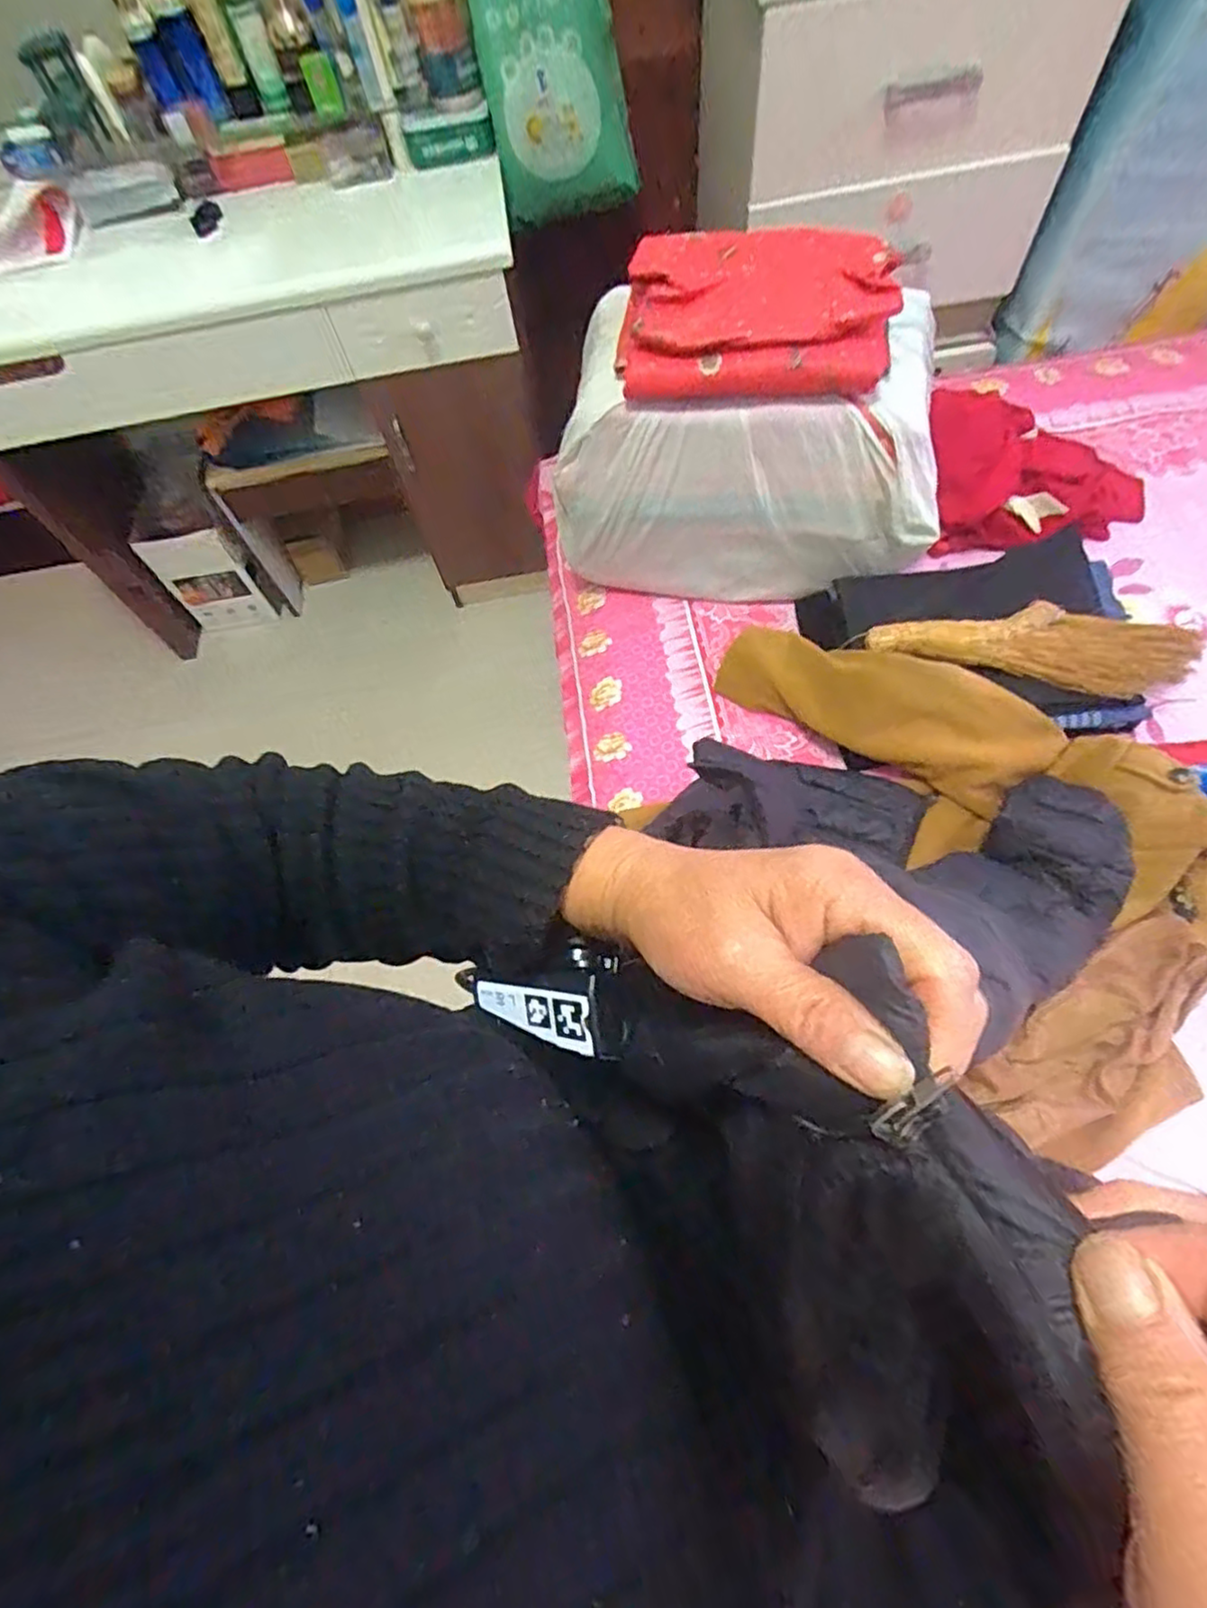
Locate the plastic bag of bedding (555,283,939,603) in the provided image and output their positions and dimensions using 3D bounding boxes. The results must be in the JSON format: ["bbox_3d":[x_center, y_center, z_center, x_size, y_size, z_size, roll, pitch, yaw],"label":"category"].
[{"bbox_3d":[0.183,-0.461,0.941,0.476,0.287,0.275,7,65,7],"label":"plastic bag of bedding"}]

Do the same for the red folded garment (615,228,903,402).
[{"bbox_3d":[0.167,-0.542,0.782,0.297,0.119,0.161,3,65,5],"label":"red folded garment"}]

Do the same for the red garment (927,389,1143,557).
[{"bbox_3d":[0.590,-0.461,0.943,0.329,0.105,0.224,-8,64,0],"label":"red garment"}]

